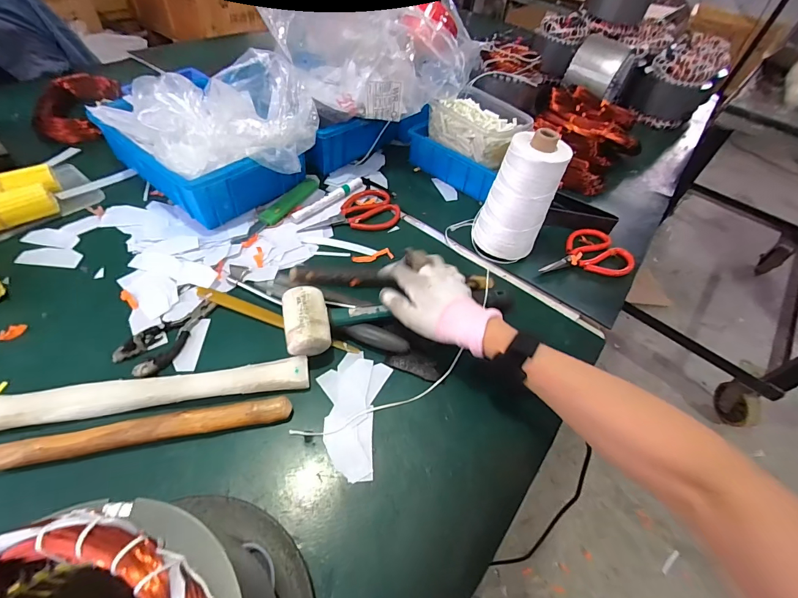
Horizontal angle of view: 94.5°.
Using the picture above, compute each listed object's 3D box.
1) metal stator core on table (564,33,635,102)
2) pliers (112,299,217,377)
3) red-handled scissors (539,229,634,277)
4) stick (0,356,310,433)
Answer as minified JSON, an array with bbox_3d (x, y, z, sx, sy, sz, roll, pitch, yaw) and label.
[{"bbox_3d":[0.454,-0.526,0.836,0.108,0.108,0.111,34,54,20],"label":"metal stator core on table"},{"bbox_3d":[-0.257,0.040,0.420,0.050,0.016,0.110,27,52,15],"label":"pliers"},{"bbox_3d":[0.278,-0.067,0.563,0.150,0.027,0.084,-8,52,-14],"label":"red-handled scissors"},{"bbox_3d":[-0.244,0.094,0.367,0.298,0.026,0.030,-6,52,-13],"label":"stick"}]

